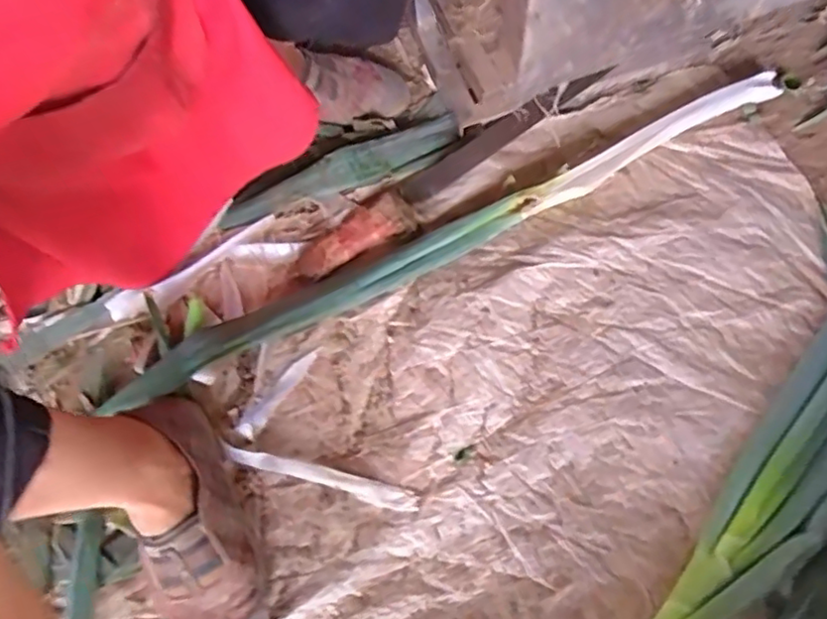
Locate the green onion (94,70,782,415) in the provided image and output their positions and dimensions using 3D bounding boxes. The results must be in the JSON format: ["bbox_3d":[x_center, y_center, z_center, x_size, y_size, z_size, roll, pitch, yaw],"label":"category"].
[{"bbox_3d":[0.056,-0.087,0.622,0.740,0.039,0.052,-26,67,-9],"label":"green onion"}]

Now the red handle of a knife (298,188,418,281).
[{"bbox_3d":[-0.063,-0.077,0.643,0.127,0.021,0.047,-32,68,-11],"label":"red handle of a knife"}]

